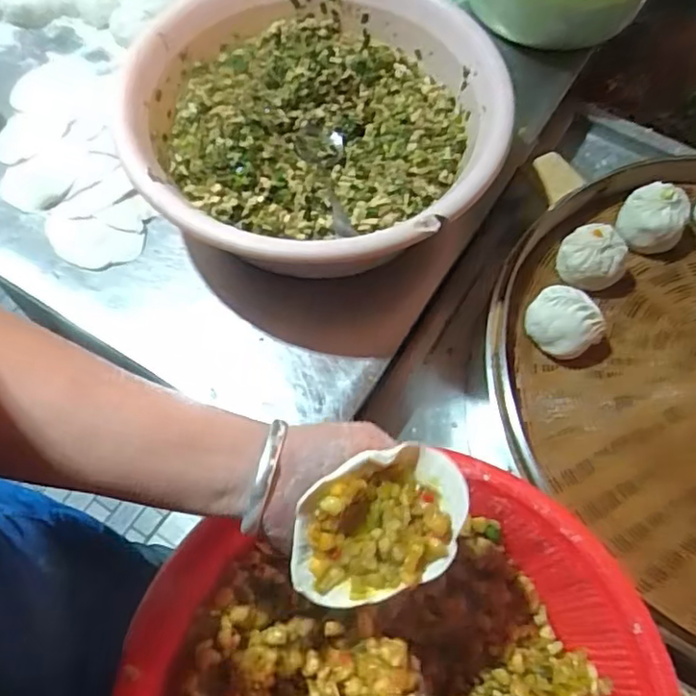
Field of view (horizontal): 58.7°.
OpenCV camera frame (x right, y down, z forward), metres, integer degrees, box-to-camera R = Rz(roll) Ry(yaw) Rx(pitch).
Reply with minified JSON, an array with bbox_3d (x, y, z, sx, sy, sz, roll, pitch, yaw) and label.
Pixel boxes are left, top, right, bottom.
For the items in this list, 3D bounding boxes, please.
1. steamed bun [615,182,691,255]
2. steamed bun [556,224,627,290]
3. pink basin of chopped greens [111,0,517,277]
[{"bbox_3d":[0.306,-0.131,0.620,0.061,0.048,0.056,1,65,-1],"label":"steamed bun"},{"bbox_3d":[0.236,-0.089,0.601,0.054,0.051,0.060,-21,67,-11],"label":"steamed bun"},{"bbox_3d":[-0.030,-0.204,0.604,0.321,0.118,0.340,1,65,-1],"label":"pink basin of chopped greens"}]

